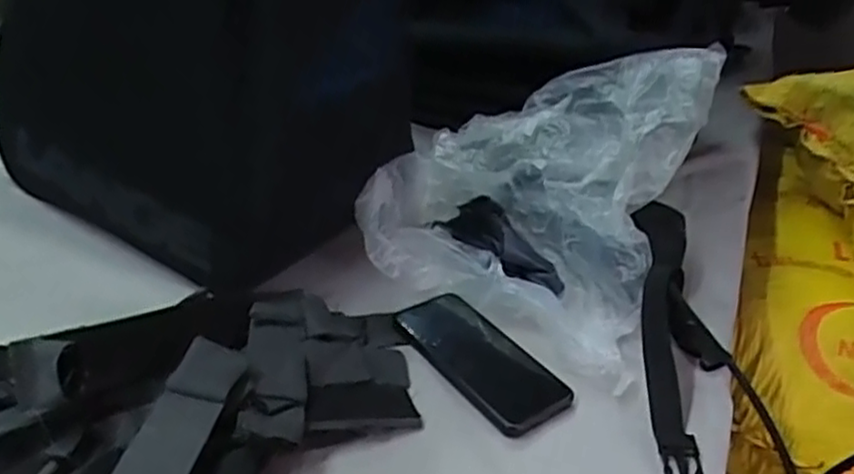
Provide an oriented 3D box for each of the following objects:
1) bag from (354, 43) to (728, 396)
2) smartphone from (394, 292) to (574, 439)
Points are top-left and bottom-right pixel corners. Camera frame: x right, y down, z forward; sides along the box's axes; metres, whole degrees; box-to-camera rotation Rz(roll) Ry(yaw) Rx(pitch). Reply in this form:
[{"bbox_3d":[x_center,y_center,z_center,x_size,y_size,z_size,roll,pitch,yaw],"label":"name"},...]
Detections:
[{"bbox_3d":[0.109,-0.066,0.708,0.318,0.211,0.271,22,35,24],"label":"bag"},{"bbox_3d":[0.045,0.102,0.610,0.083,0.015,0.171,-17,39,-33],"label":"smartphone"}]

